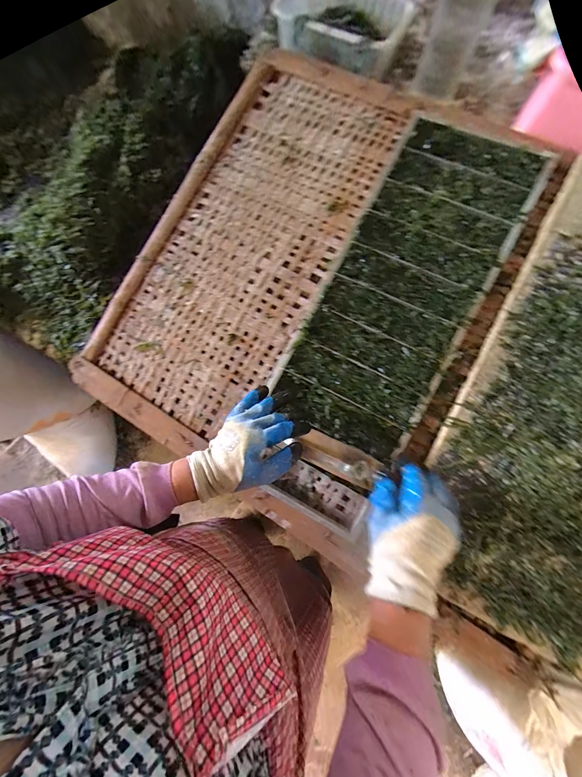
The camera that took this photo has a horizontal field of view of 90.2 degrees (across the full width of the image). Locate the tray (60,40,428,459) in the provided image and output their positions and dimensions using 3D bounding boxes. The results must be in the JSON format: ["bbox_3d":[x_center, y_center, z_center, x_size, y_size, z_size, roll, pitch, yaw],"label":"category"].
[{"bbox_3d":[-0.099,-0.257,0.557,0.403,0.047,0.779,34,91,11],"label":"tray"}]

